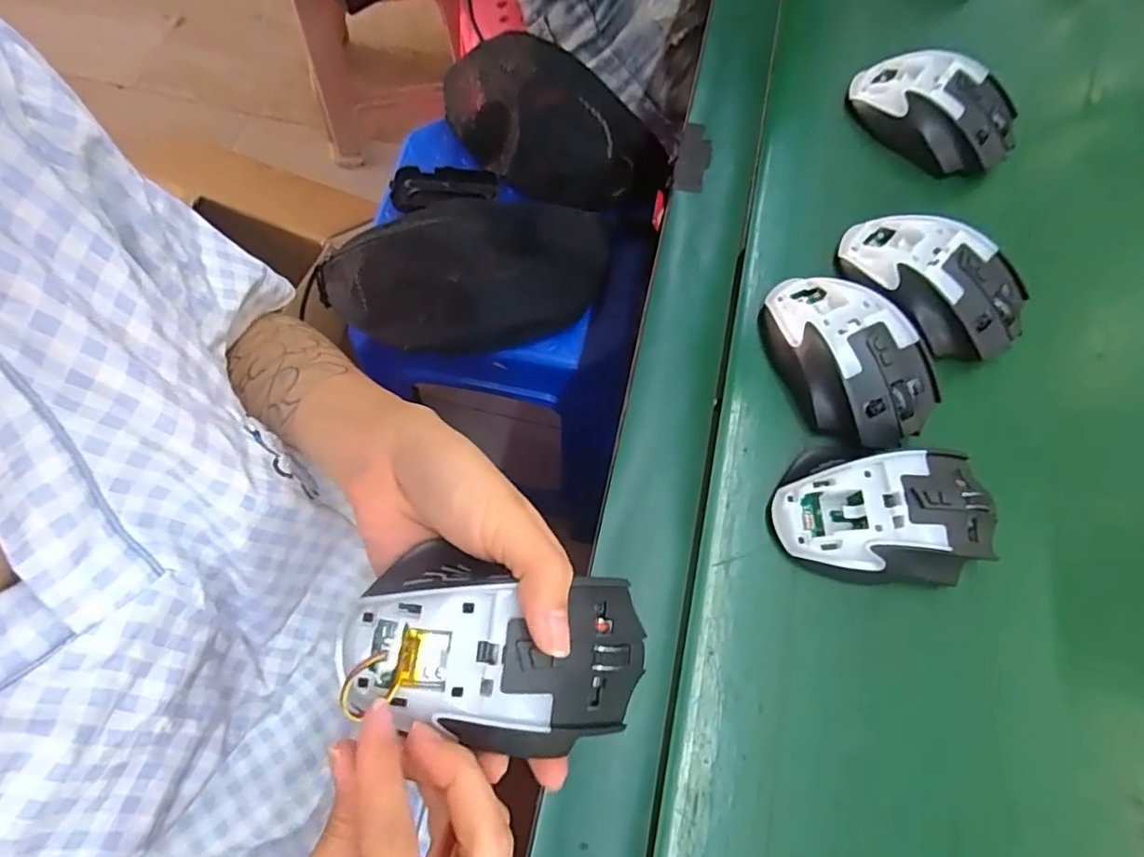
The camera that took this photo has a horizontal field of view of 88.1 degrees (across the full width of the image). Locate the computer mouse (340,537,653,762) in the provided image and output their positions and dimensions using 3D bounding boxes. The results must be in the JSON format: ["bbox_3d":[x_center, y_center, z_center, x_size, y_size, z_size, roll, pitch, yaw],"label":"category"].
[{"bbox_3d":[-0.027,0.082,0.222,0.108,0.040,0.062,11,69,2],"label":"computer mouse"}]

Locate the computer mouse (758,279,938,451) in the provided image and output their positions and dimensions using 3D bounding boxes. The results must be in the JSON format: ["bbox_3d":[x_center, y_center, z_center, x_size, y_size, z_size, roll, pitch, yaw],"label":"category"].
[{"bbox_3d":[0.162,-0.045,0.347,0.069,0.036,0.116,-23,71,-10],"label":"computer mouse"}]

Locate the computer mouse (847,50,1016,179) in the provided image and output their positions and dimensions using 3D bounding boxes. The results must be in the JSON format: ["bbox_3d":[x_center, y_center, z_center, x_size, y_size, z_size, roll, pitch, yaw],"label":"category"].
[{"bbox_3d":[0.257,-0.227,0.421,0.116,0.042,0.068,33,72,11],"label":"computer mouse"}]

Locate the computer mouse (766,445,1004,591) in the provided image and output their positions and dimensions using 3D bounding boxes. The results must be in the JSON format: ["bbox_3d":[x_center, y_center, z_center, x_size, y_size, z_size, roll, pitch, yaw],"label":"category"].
[{"bbox_3d":[0.167,0.044,0.313,0.112,0.037,0.074,7,69,1],"label":"computer mouse"}]

